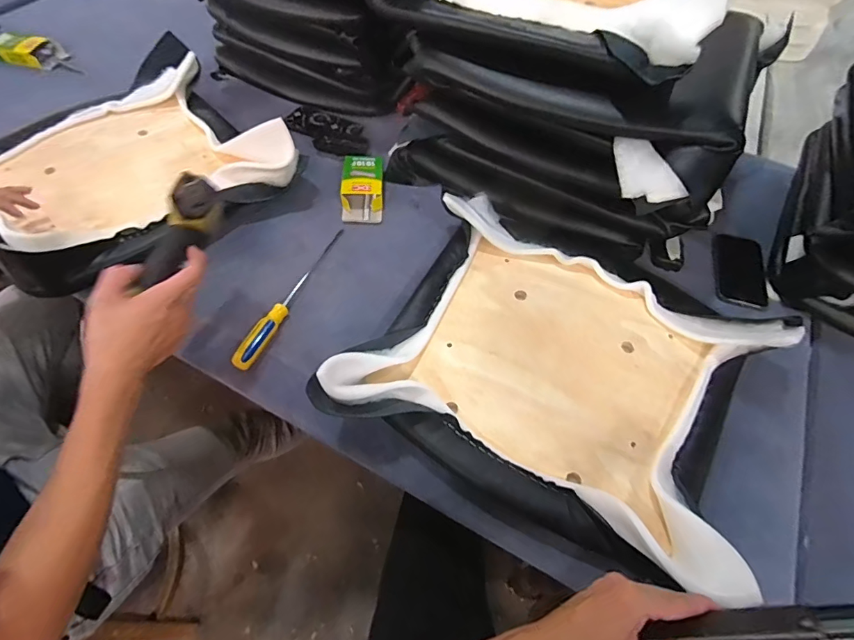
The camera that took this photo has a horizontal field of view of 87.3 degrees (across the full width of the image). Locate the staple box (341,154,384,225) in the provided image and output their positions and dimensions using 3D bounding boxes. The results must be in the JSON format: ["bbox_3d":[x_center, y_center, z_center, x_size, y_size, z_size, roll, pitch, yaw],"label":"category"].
[{"bbox_3d":[-0.122,-0.258,0.848,0.079,0.038,0.160,-1,57,-3],"label":"staple box"}]

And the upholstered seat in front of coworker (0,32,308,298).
[{"bbox_3d":[-0.564,-0.294,0.776,0.513,0.106,0.454,-38,66,-24],"label":"upholstered seat in front of coworker"}]

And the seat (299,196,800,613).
[{"bbox_3d":[0.179,0.054,0.594,0.478,0.107,0.398,22,59,11],"label":"seat"}]

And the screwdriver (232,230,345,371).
[{"bbox_3d":[-0.211,-0.048,0.717,0.028,0.033,0.303,18,58,9],"label":"screwdriver"}]

